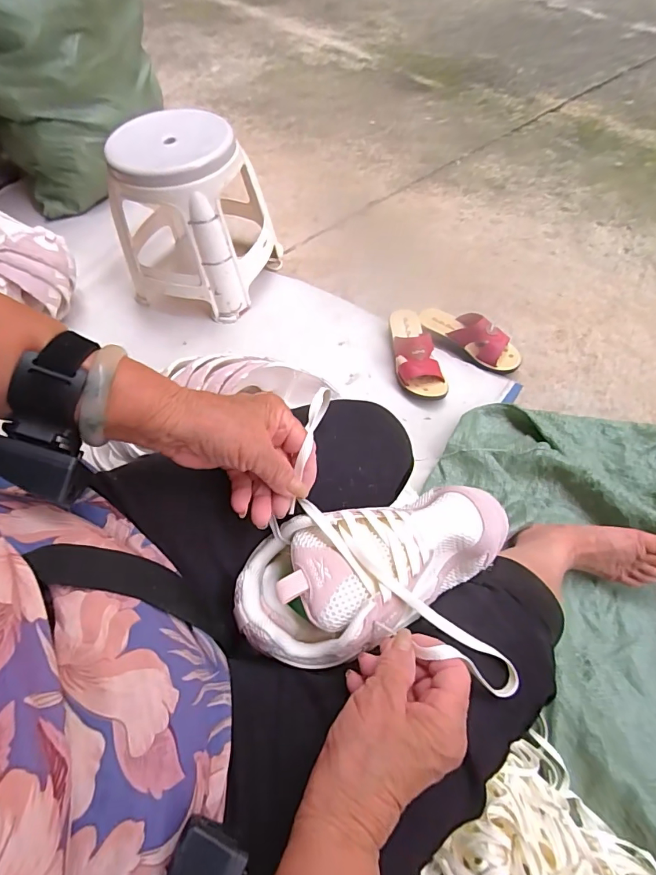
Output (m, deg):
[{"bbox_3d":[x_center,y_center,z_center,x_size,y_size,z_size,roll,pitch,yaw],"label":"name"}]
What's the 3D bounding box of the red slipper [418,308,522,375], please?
[{"bbox_3d":[0.296,-0.216,0.907,0.225,0.069,0.076,35,69,22],"label":"red slipper"}]

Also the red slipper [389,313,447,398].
[{"bbox_3d":[0.172,-0.179,0.888,0.084,0.078,0.223,-14,60,-2],"label":"red slipper"}]

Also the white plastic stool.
[{"bbox_3d":[-0.287,-0.472,0.943,0.248,0.301,0.278,20,64,16],"label":"white plastic stool"}]

